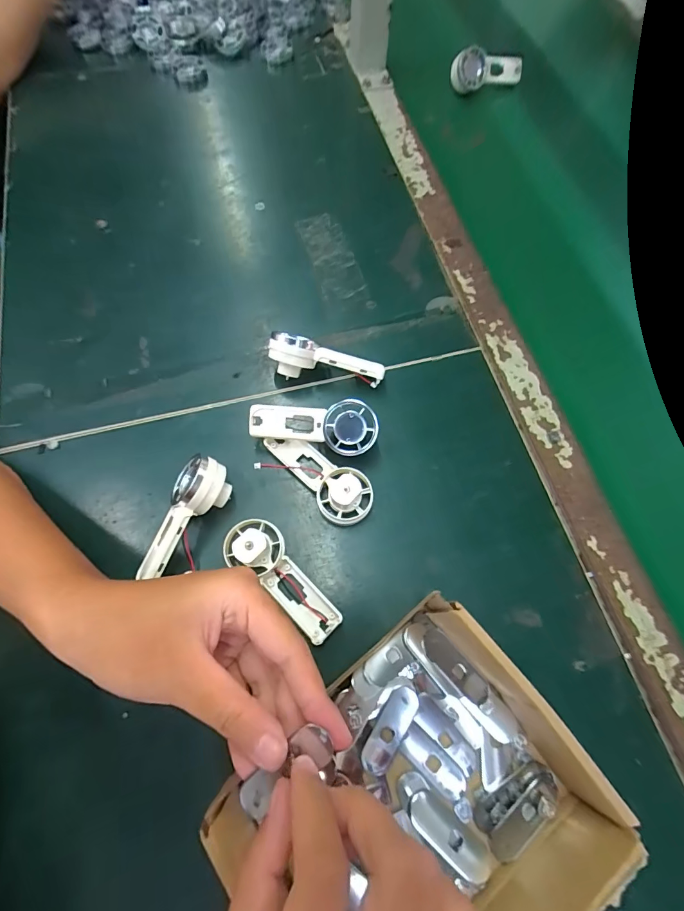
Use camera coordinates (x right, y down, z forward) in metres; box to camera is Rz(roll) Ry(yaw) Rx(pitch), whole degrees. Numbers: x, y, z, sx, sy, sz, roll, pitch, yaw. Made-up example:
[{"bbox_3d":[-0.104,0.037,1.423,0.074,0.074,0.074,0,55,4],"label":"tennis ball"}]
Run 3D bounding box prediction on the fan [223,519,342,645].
[{"bbox_3d":[-0.038,0.081,0.266,0.034,0.018,0.091,-41,89,-15],"label":"fan"}]

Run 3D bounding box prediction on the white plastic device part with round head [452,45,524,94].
[{"bbox_3d":[0.176,-0.468,0.485,0.102,0.033,0.026,-19,70,-8],"label":"white plastic device part with round head"}]

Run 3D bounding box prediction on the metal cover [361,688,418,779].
[{"bbox_3d":[0.029,0.165,0.242,0.018,0.004,0.049,31,72,10],"label":"metal cover"}]

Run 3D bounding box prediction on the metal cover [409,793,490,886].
[{"bbox_3d":[0.061,0.214,0.224,0.051,0.004,0.020,38,73,13],"label":"metal cover"}]

